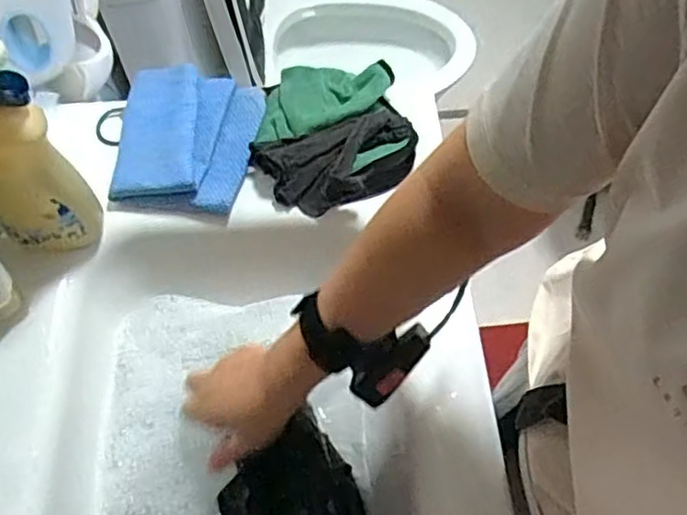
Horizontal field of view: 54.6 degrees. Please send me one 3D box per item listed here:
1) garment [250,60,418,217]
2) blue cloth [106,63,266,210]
[{"bbox_3d":[-0.013,-0.126,0.672,0.156,0.036,0.156,0,60,0],"label":"garment"},{"bbox_3d":[-0.158,-0.124,0.671,0.140,0.029,0.156,4,60,2],"label":"blue cloth"}]

